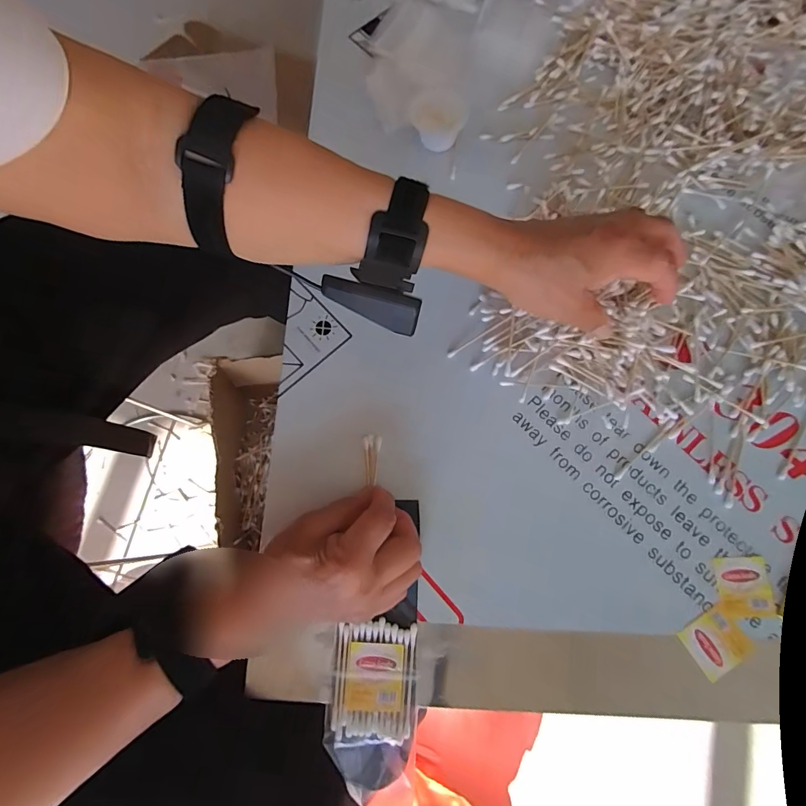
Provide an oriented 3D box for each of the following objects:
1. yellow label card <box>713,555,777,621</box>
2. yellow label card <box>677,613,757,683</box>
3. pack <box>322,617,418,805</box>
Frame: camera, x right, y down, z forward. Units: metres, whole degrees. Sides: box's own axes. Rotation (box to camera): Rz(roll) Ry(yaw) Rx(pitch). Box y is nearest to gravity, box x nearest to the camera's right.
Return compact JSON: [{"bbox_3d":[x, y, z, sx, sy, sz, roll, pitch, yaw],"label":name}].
[{"bbox_3d":[0.265,0.143,0.335,0.041,0.004,0.043,-2,78,0],"label":"yellow label card"},{"bbox_3d":[0.237,0.182,0.325,0.042,0.004,0.040,-33,80,-6],"label":"yellow label card"},{"bbox_3d":[-0.022,0.219,0.311,0.063,0.011,0.107,6,78,2],"label":"pack"}]

